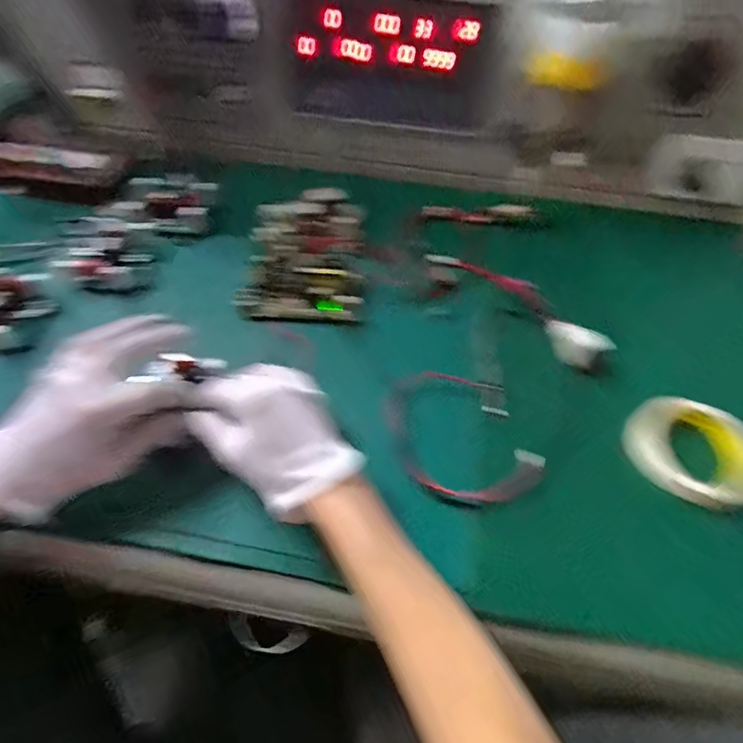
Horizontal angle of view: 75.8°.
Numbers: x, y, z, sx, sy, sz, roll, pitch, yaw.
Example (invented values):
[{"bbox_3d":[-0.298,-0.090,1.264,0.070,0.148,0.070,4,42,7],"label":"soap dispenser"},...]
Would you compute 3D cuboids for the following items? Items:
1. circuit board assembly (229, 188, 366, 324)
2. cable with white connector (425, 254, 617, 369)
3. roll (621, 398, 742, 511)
[{"bbox_3d":[-0.080,-0.141,0.551,0.131,0.035,0.198,0,56,-1],"label":"circuit board assembly"},{"bbox_3d":[0.166,-0.082,0.523,0.062,0.043,0.211,-34,63,-22],"label":"cable with white connector"},{"bbox_3d":[0.287,0.074,0.420,0.113,0.031,0.087,29,60,17],"label":"roll"}]

